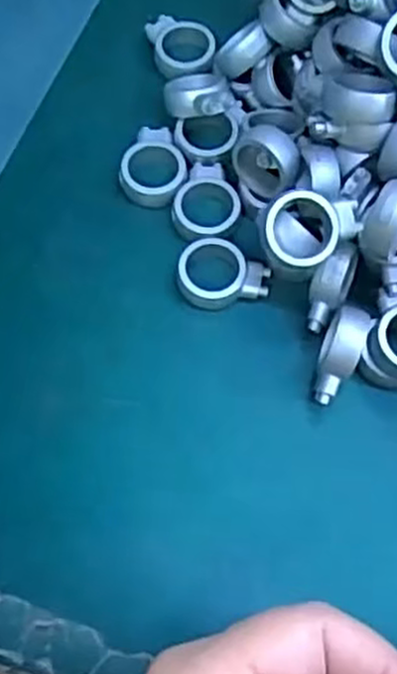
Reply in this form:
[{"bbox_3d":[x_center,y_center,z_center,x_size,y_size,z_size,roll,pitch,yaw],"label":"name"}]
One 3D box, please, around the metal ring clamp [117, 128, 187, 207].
[{"bbox_3d":[-0.017,-0.067,0.295,0.025,0.012,0.032,11,68,3],"label":"metal ring clamp"}]

